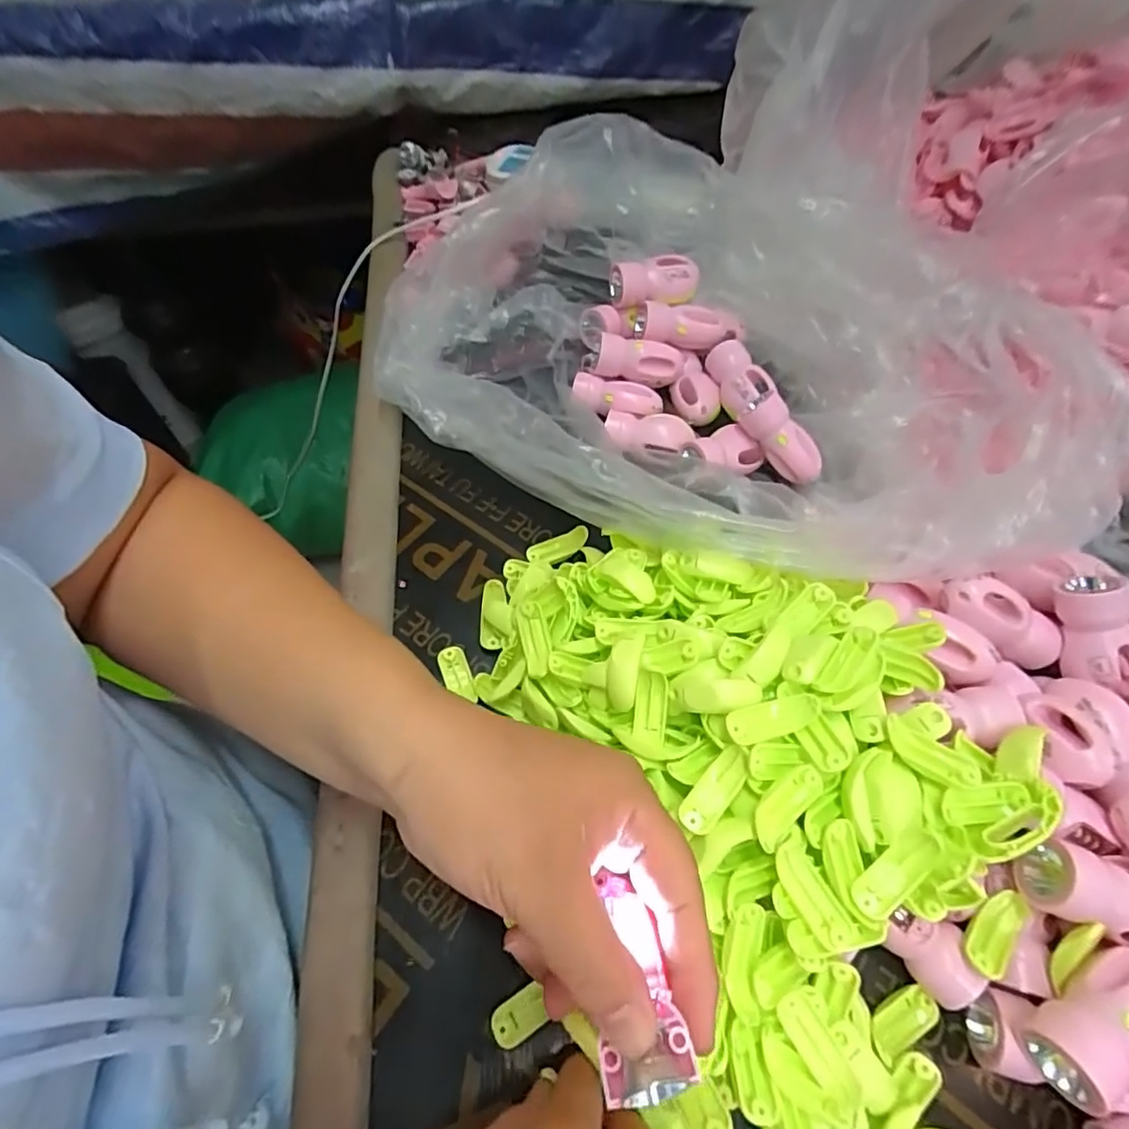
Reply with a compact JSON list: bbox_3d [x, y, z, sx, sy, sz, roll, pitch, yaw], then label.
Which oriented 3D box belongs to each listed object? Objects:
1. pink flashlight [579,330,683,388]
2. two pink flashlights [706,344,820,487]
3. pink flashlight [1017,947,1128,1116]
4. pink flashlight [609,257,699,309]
[{"bbox_3d":[0.050,-0.152,0.433,0.074,0.028,0.023,8,58,4],"label":"pink flashlight"},{"bbox_3d":[0.134,-0.111,0.407,0.041,0.038,0.122,-15,59,-10],"label":"two pink flashlights"},{"bbox_3d":[0.208,0.173,0.225,0.063,0.023,0.029,-22,61,-14],"label":"pink flashlight"},{"bbox_3d":[0.068,-0.208,0.439,0.066,0.027,0.025,-7,58,-5],"label":"pink flashlight"}]

